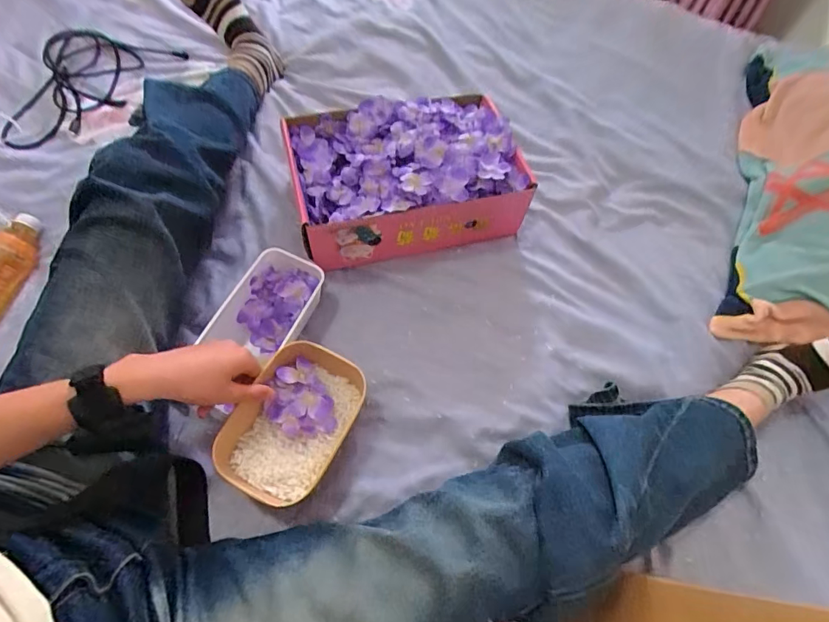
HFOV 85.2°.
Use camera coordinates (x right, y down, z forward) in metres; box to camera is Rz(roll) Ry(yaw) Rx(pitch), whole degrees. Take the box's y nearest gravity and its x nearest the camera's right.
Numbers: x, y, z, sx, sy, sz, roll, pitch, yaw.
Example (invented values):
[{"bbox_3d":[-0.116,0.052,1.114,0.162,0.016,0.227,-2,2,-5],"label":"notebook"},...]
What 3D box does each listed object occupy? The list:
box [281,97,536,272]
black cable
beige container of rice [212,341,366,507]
[{"bbox_3d":[-0.014,-0.202,0.657,0.310,0.126,0.205,-14,64,-10],"label":"box"},{"bbox_3d":[-0.569,-0.389,0.768,0.190,0.050,0.306,24,64,10],"label":"black cable"},{"bbox_3d":[-0.135,0.125,0.514,0.107,0.068,0.170,26,64,11],"label":"beige container of rice"}]

